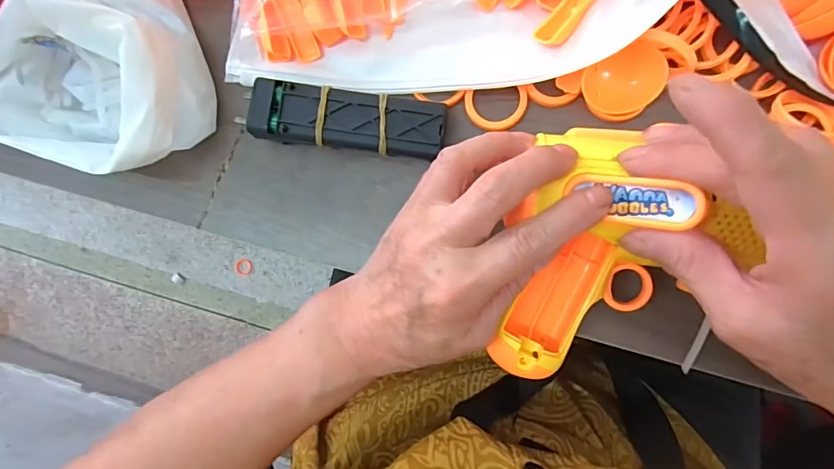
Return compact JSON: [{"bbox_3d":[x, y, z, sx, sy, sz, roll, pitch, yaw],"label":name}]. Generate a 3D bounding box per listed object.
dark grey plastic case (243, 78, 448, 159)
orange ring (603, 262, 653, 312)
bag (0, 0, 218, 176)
[{"bbox_3d":[-0.038,-0.063,0.260,0.106,0.025,0.032,8,88,7],"label":"dark grey plastic case"},{"bbox_3d":[0.104,0.026,0.227,0.022,0.004,0.024,1,96,5],"label":"orange ring"},{"bbox_3d":[-0.186,-0.096,0.262,0.133,0.053,0.113,16,89,7],"label":"bag"}]

